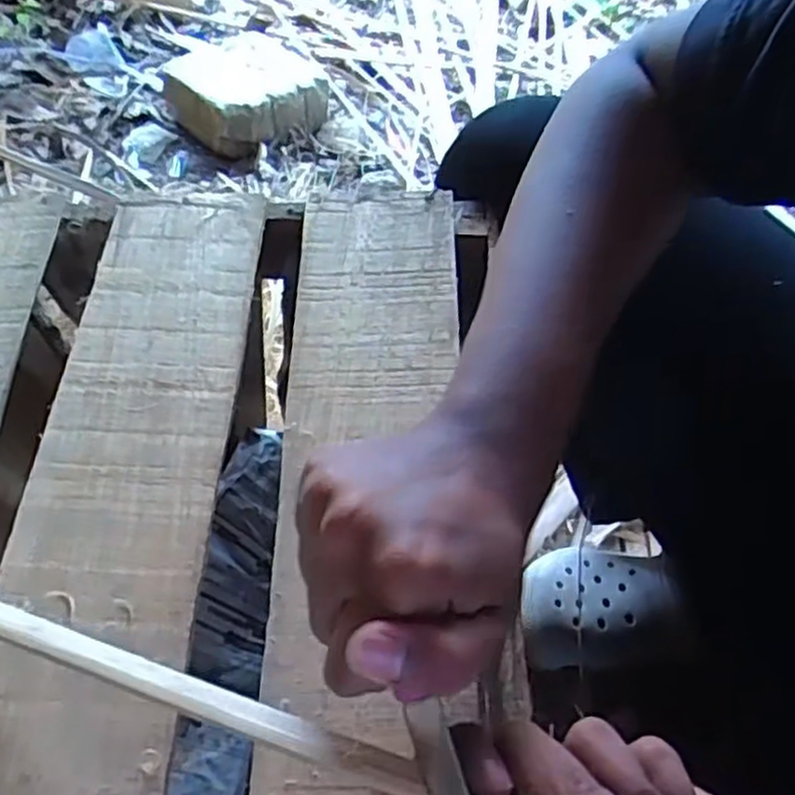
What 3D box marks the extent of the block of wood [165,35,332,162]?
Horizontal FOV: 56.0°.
[{"bbox_3d":[-0.235,-0.516,1.241,0.280,0.070,0.247,-21,57,-17],"label":"block of wood"}]

